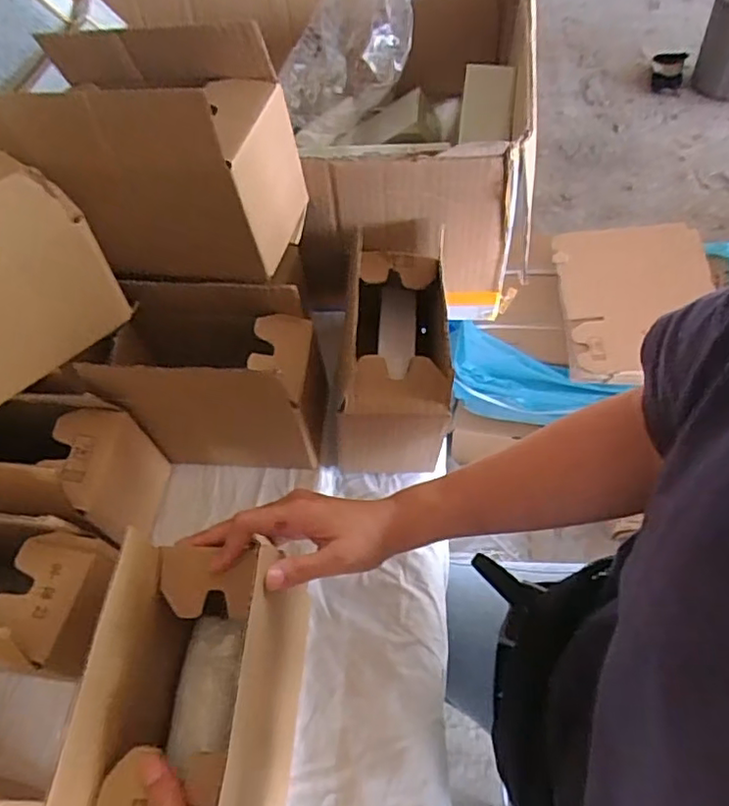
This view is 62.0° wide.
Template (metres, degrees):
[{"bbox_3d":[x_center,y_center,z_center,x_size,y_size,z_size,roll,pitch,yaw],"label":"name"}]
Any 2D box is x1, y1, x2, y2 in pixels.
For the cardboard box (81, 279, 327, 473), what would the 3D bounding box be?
[{"bbox_3d":[-0.134,-0.018,0.550,0.176,0.160,0.095,-1,55,4],"label":"cardboard box"}]

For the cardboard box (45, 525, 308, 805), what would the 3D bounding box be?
[{"bbox_3d":[-0.111,0.186,0.408,0.110,0.110,0.175,1,55,5],"label":"cardboard box"}]

